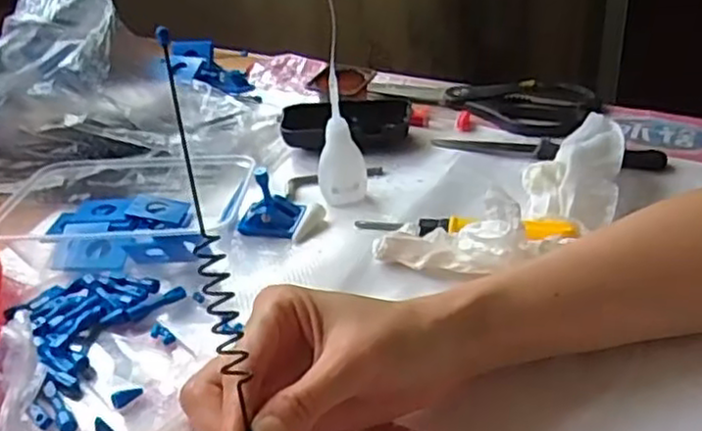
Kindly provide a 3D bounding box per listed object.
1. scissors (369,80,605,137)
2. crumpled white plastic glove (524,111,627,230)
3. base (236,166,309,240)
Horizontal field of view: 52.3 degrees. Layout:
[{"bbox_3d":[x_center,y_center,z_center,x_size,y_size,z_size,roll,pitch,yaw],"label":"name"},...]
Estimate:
[{"bbox_3d":[0.123,-0.112,0.651,0.193,0.013,0.087,19,41,31],"label":"scissors"},{"bbox_3d":[0.159,-0.032,0.509,0.063,0.035,0.120,9,36,20],"label":"crumpled white plastic glove"},{"bbox_3d":[-0.058,-0.010,0.504,0.045,0.047,0.029,5,35,14],"label":"base"}]

